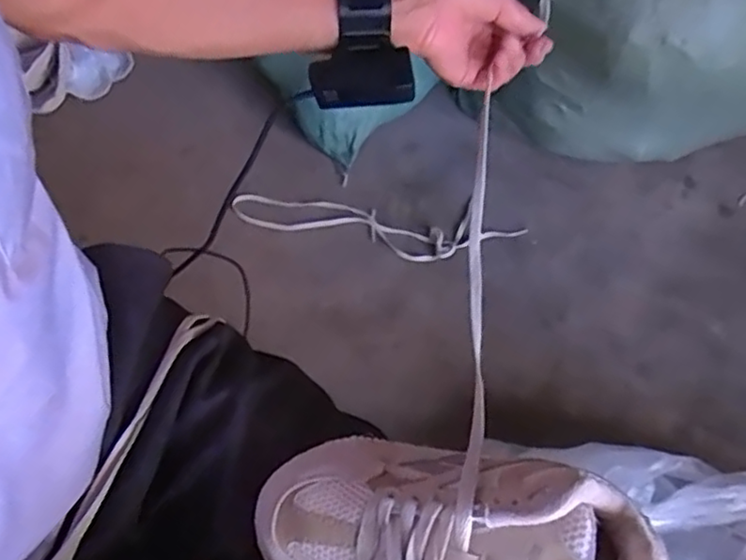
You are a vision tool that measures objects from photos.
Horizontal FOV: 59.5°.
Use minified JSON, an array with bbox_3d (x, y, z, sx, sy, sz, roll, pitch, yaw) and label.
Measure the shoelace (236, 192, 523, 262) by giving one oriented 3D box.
[{"bbox_3d":[-0.001,-0.087,1.066,0.472,0.015,0.108,6,58,4],"label":"shoelace"}]

